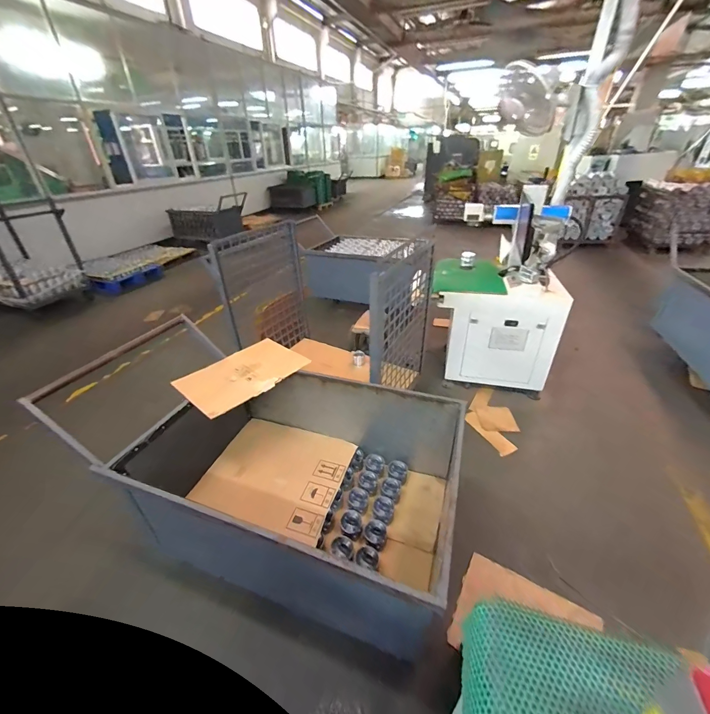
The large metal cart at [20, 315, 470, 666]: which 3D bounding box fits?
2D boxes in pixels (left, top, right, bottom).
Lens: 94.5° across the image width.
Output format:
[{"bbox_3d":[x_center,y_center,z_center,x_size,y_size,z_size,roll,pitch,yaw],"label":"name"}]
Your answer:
[{"bbox_3d":[-0.191,0.527,1.349,1.092,0.600,0.812,8,34,14],"label":"large metal cart"}]

